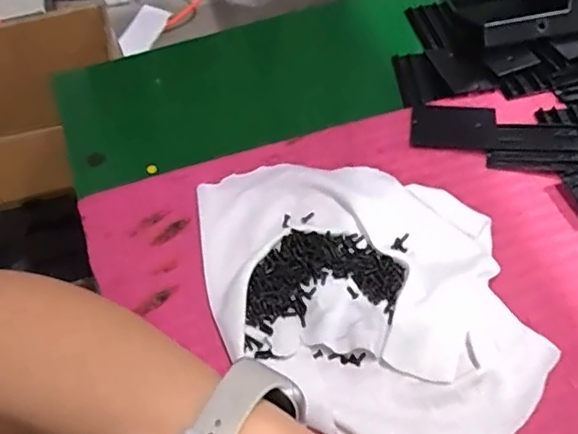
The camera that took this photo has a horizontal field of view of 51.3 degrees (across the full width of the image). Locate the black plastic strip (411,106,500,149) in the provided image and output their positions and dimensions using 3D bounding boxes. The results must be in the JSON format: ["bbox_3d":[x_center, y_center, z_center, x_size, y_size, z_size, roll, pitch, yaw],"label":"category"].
[{"bbox_3d":[0.111,-0.061,0.407,0.055,0.004,0.035,2,61,10],"label":"black plastic strip"}]

